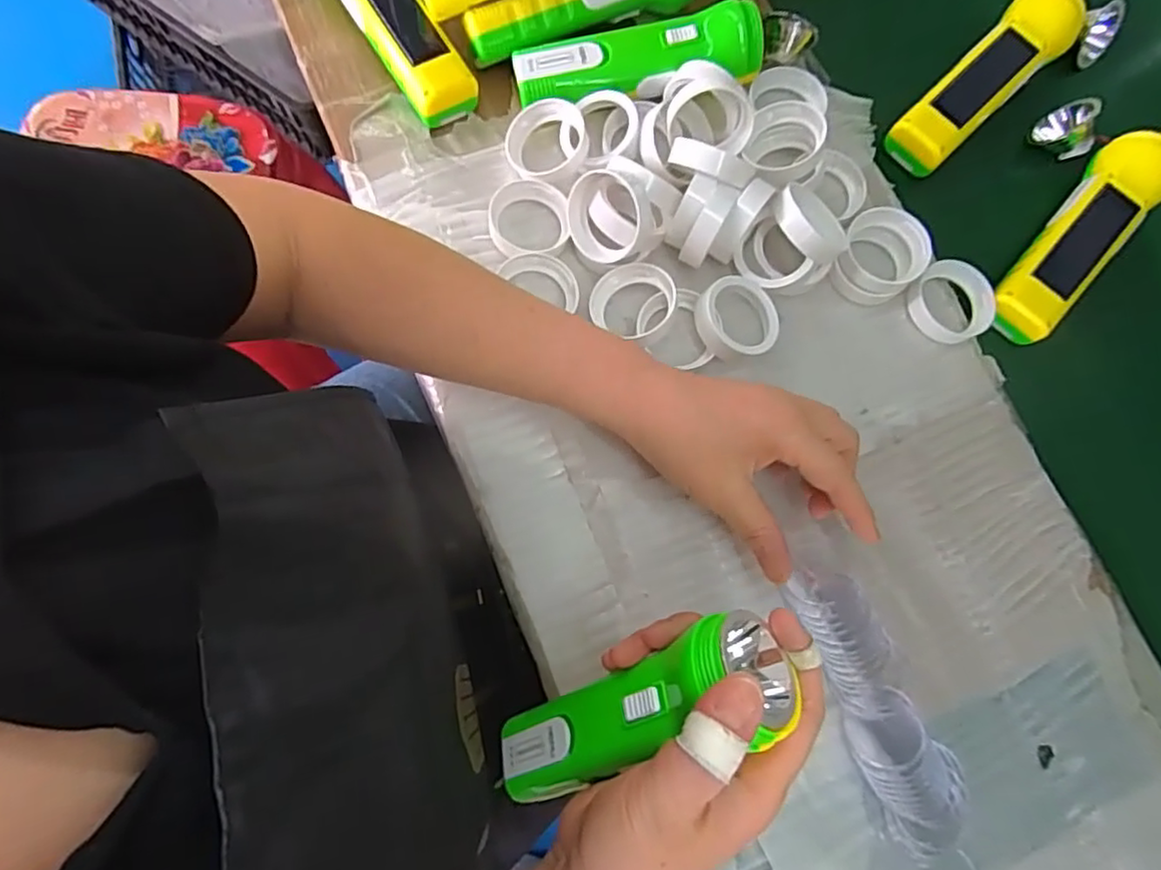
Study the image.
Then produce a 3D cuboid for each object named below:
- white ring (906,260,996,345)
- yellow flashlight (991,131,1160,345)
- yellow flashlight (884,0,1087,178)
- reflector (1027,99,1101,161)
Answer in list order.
[{"bbox_3d":[0.241,-0.087,0.416,0.060,0.013,0.052,-34,81,-11],"label":"white ring"},{"bbox_3d":[0.323,-0.130,0.413,0.048,0.037,0.153,39,81,7],"label":"yellow flashlight"},{"bbox_3d":[0.273,-0.246,0.441,0.146,0.046,0.054,-40,83,-12],"label":"yellow flashlight"},{"bbox_3d":[0.336,-0.213,0.449,0.023,0.036,0.035,32,95,-37],"label":"reflector"}]

